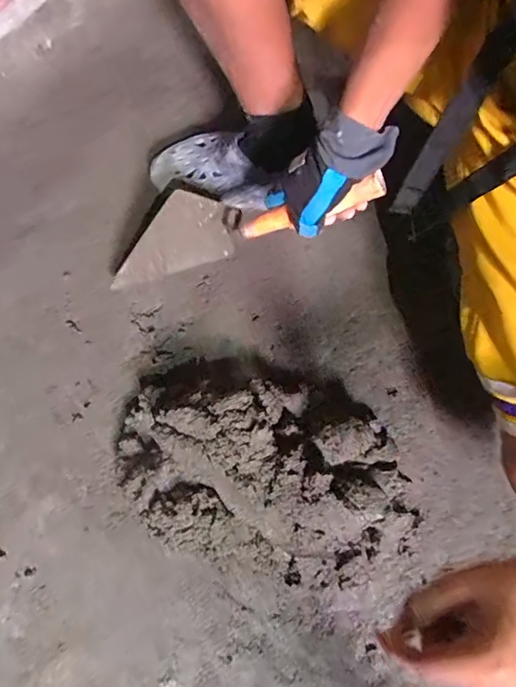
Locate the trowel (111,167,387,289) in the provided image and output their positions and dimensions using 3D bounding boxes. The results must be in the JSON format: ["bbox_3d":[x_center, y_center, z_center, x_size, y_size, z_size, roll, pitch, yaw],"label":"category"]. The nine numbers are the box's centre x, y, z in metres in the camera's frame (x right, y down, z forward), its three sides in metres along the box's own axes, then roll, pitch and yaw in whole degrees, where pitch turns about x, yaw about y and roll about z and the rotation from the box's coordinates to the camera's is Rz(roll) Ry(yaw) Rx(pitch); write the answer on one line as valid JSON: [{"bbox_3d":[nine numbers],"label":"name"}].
[{"bbox_3d":[-0.023,-0.140,0.535,0.347,0.107,0.076,-10,72,28],"label":"trowel"}]

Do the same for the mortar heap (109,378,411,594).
[{"bbox_3d":[0.011,0.155,0.524,0.373,0.092,0.218,16,75,3],"label":"mortar heap"}]

